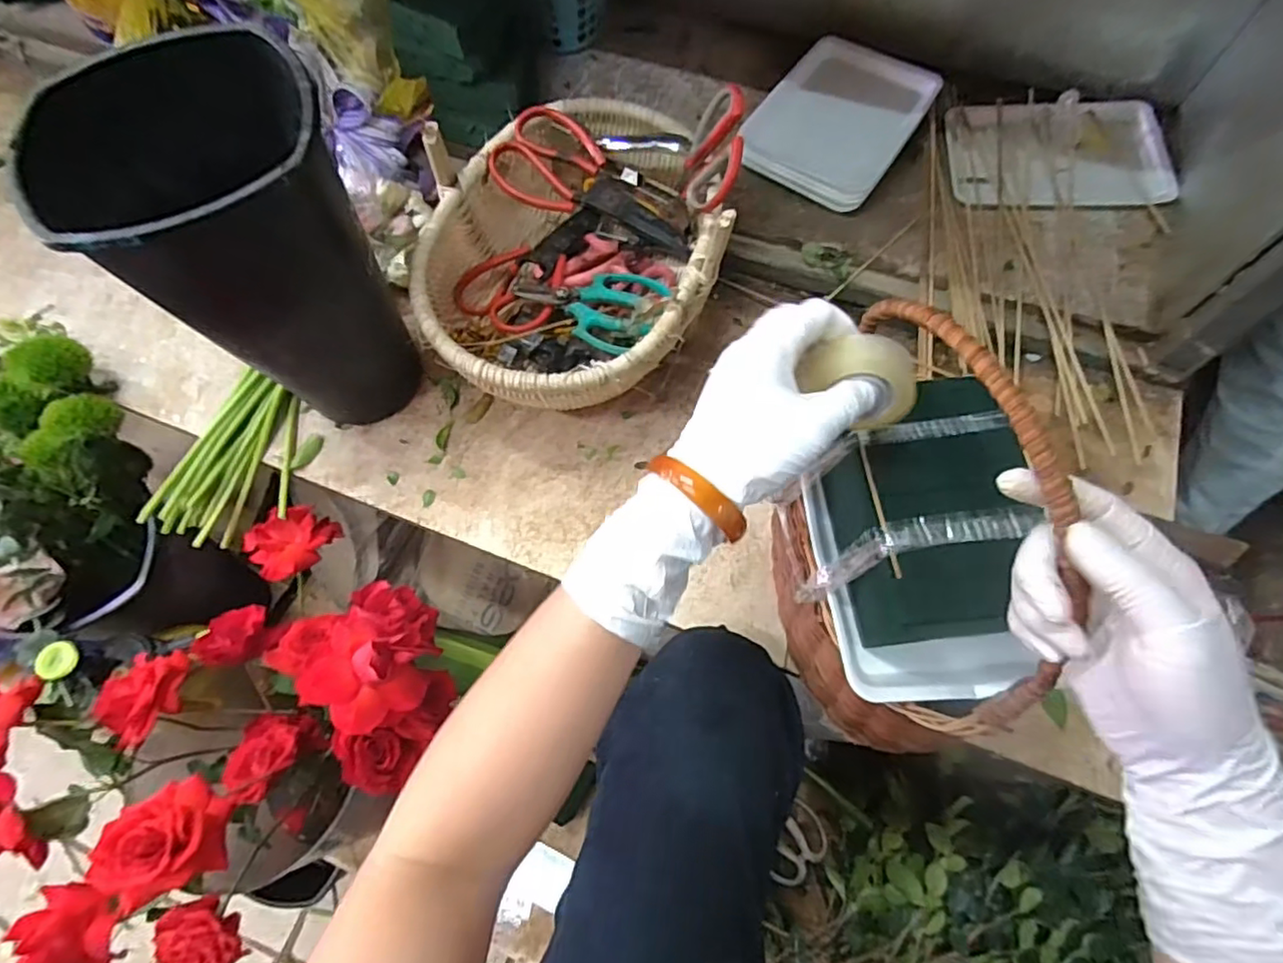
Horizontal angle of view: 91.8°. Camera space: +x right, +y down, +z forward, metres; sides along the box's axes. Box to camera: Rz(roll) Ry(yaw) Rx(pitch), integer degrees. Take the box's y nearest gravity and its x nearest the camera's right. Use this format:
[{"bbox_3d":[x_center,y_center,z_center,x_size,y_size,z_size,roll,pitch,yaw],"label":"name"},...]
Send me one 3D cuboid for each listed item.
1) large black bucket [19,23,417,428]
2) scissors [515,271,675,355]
[{"bbox_3d":[-0.311,-0.184,0.539,0.185,0.300,0.213,-37,69,-12],"label":"large black bucket"},{"bbox_3d":[-0.053,-0.186,0.632,0.145,0.033,0.108,17,68,10],"label":"scissors"}]

